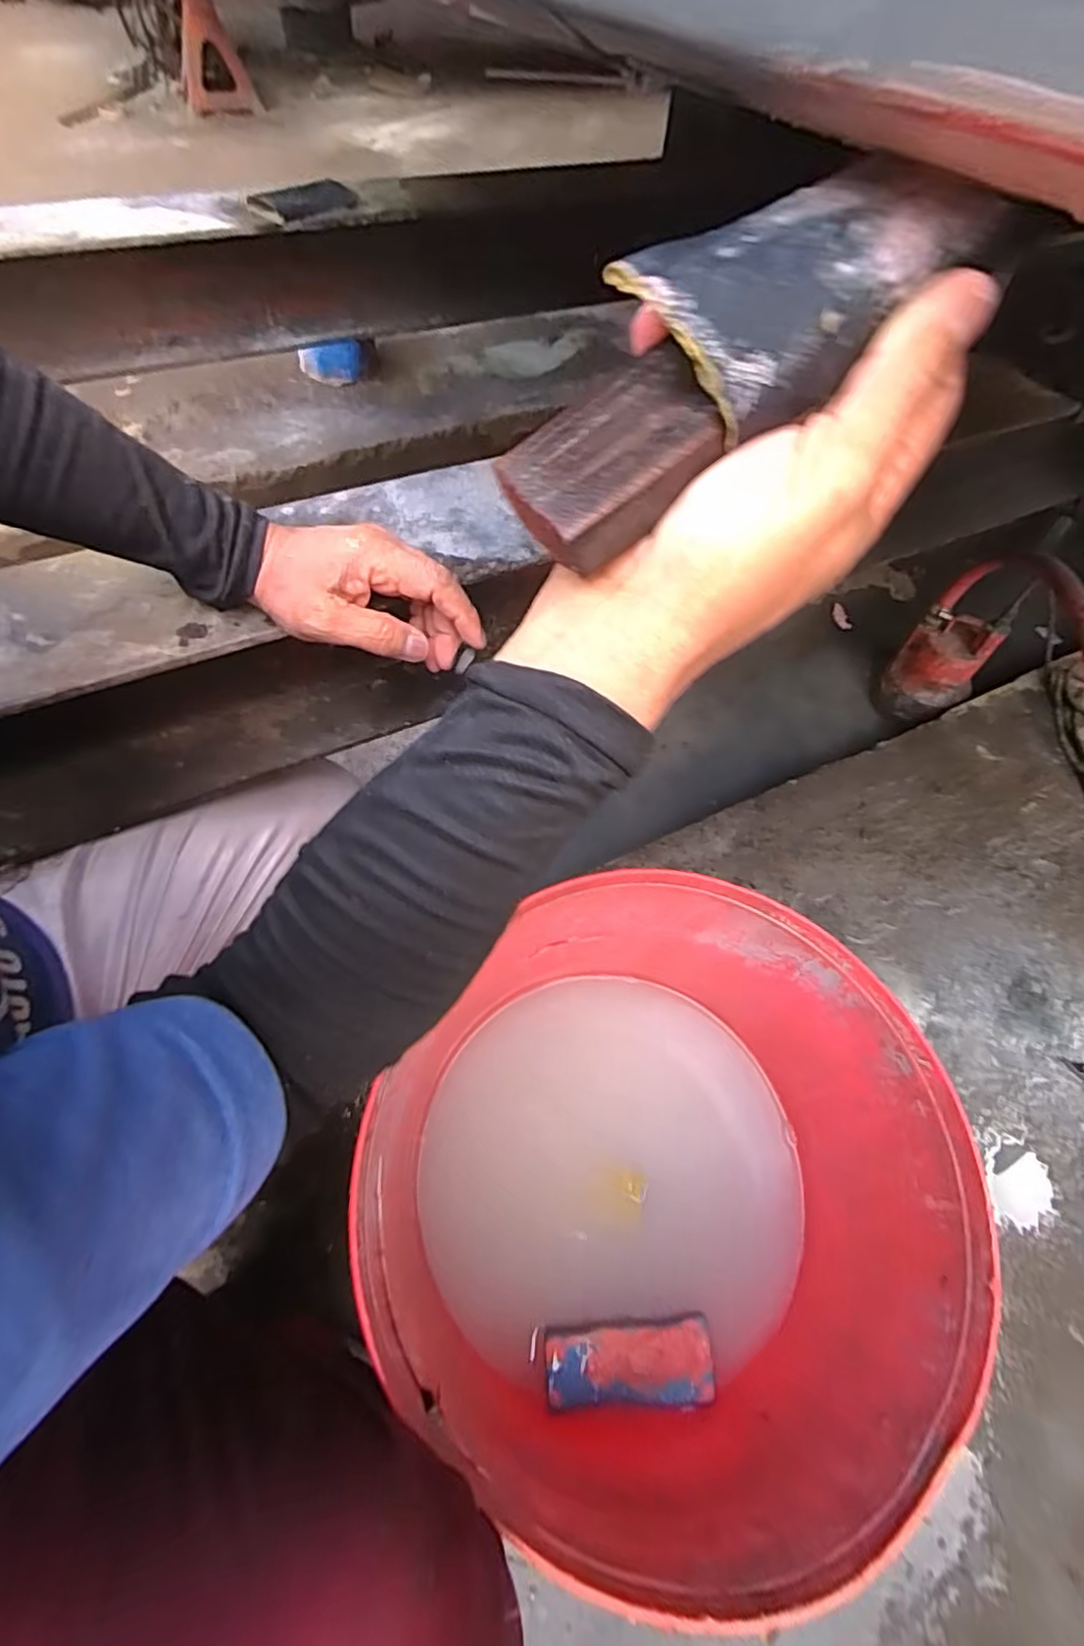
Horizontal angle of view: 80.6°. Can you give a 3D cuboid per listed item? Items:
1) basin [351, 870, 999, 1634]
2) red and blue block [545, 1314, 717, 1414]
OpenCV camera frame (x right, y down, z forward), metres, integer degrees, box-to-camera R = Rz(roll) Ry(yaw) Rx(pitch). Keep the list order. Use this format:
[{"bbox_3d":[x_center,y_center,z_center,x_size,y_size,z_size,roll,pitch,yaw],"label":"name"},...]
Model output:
[{"bbox_3d":[0.063,0.233,0.444,0.292,0.313,0.307,2,59,-3],"label":"basin"},{"bbox_3d":[0.054,0.333,0.393,0.102,0.018,0.039,-1,59,-5],"label":"red and blue block"}]

